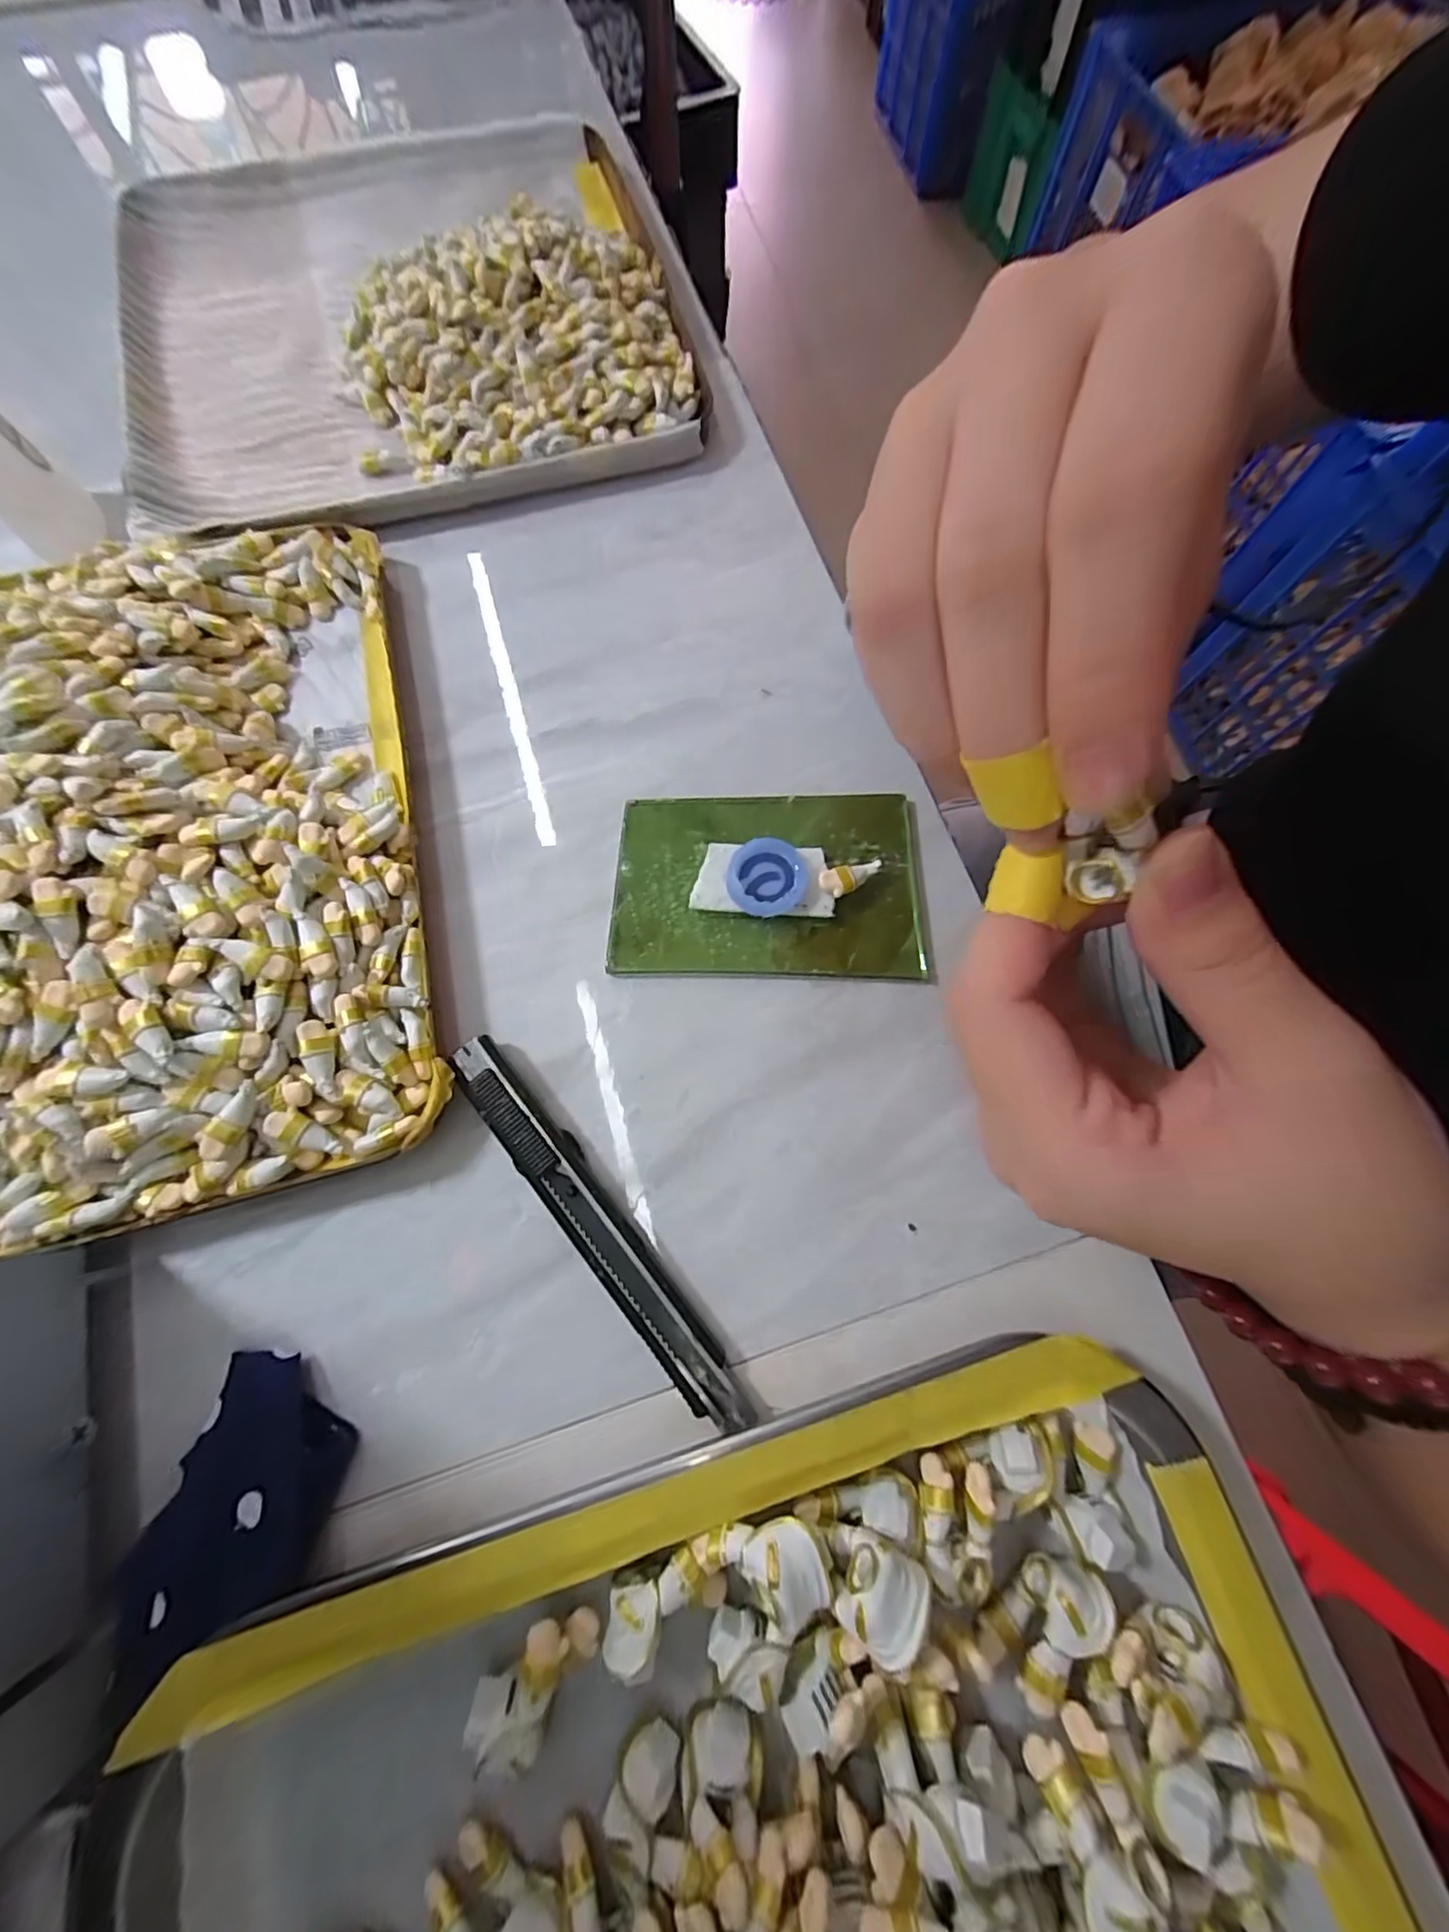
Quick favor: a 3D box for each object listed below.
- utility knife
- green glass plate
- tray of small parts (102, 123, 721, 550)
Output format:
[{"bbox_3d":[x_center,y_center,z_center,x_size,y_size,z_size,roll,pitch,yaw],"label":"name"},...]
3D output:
[{"bbox_3d":[-0.038,0.075,0.179,0.016,0.010,0.129,-39,79,-11],"label":"utility knife"},{"bbox_3d":[0.016,-0.029,0.209,0.104,0.011,0.066,1,74,-1],"label":"green glass plate"},{"bbox_3d":[-0.145,-0.297,0.273,0.234,0.032,0.230,-16,75,-6],"label":"tray of small parts"}]

